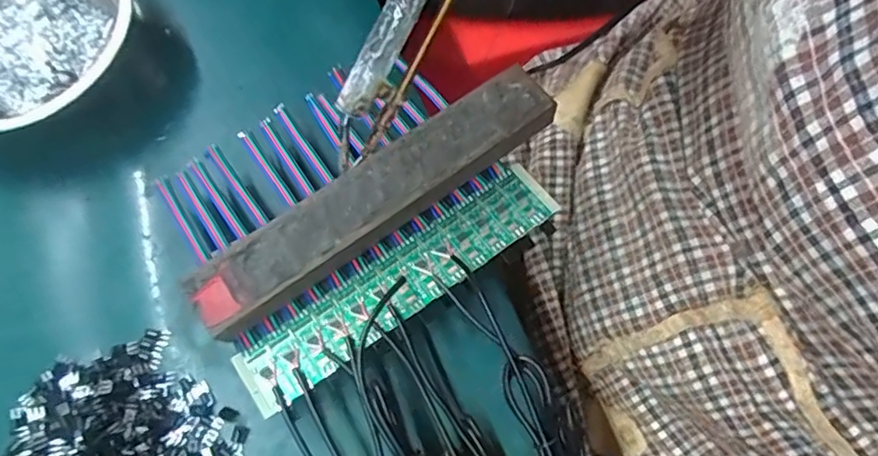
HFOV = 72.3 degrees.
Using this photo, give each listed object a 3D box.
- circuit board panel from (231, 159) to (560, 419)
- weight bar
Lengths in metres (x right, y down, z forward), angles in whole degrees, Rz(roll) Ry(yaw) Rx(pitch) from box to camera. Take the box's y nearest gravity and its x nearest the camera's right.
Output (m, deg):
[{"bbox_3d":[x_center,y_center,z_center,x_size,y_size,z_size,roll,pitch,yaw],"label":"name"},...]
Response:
[{"bbox_3d":[-0.016,0.024,0.281,0.164,0.004,0.032,-35,68,-13],"label":"circuit board panel"},{"bbox_3d":[-0.027,-0.014,0.283,0.185,0.023,0.035,-34,74,-13],"label":"weight bar"}]

